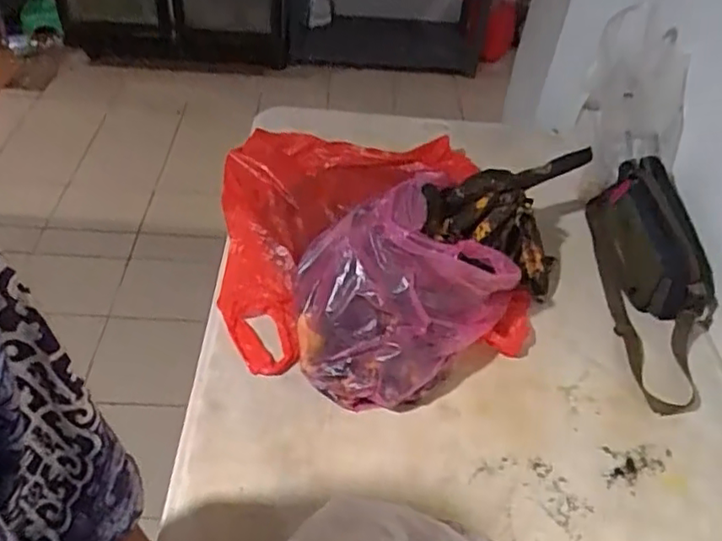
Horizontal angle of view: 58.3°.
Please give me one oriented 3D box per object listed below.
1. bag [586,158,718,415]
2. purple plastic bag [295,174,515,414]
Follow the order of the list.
[{"bbox_3d":[0.478,0.014,0.999,0.159,0.156,0.427,5,55,-2],"label":"bag"},{"bbox_3d":[0.031,0.011,0.889,0.268,0.219,0.283,34,50,26],"label":"purple plastic bag"}]

